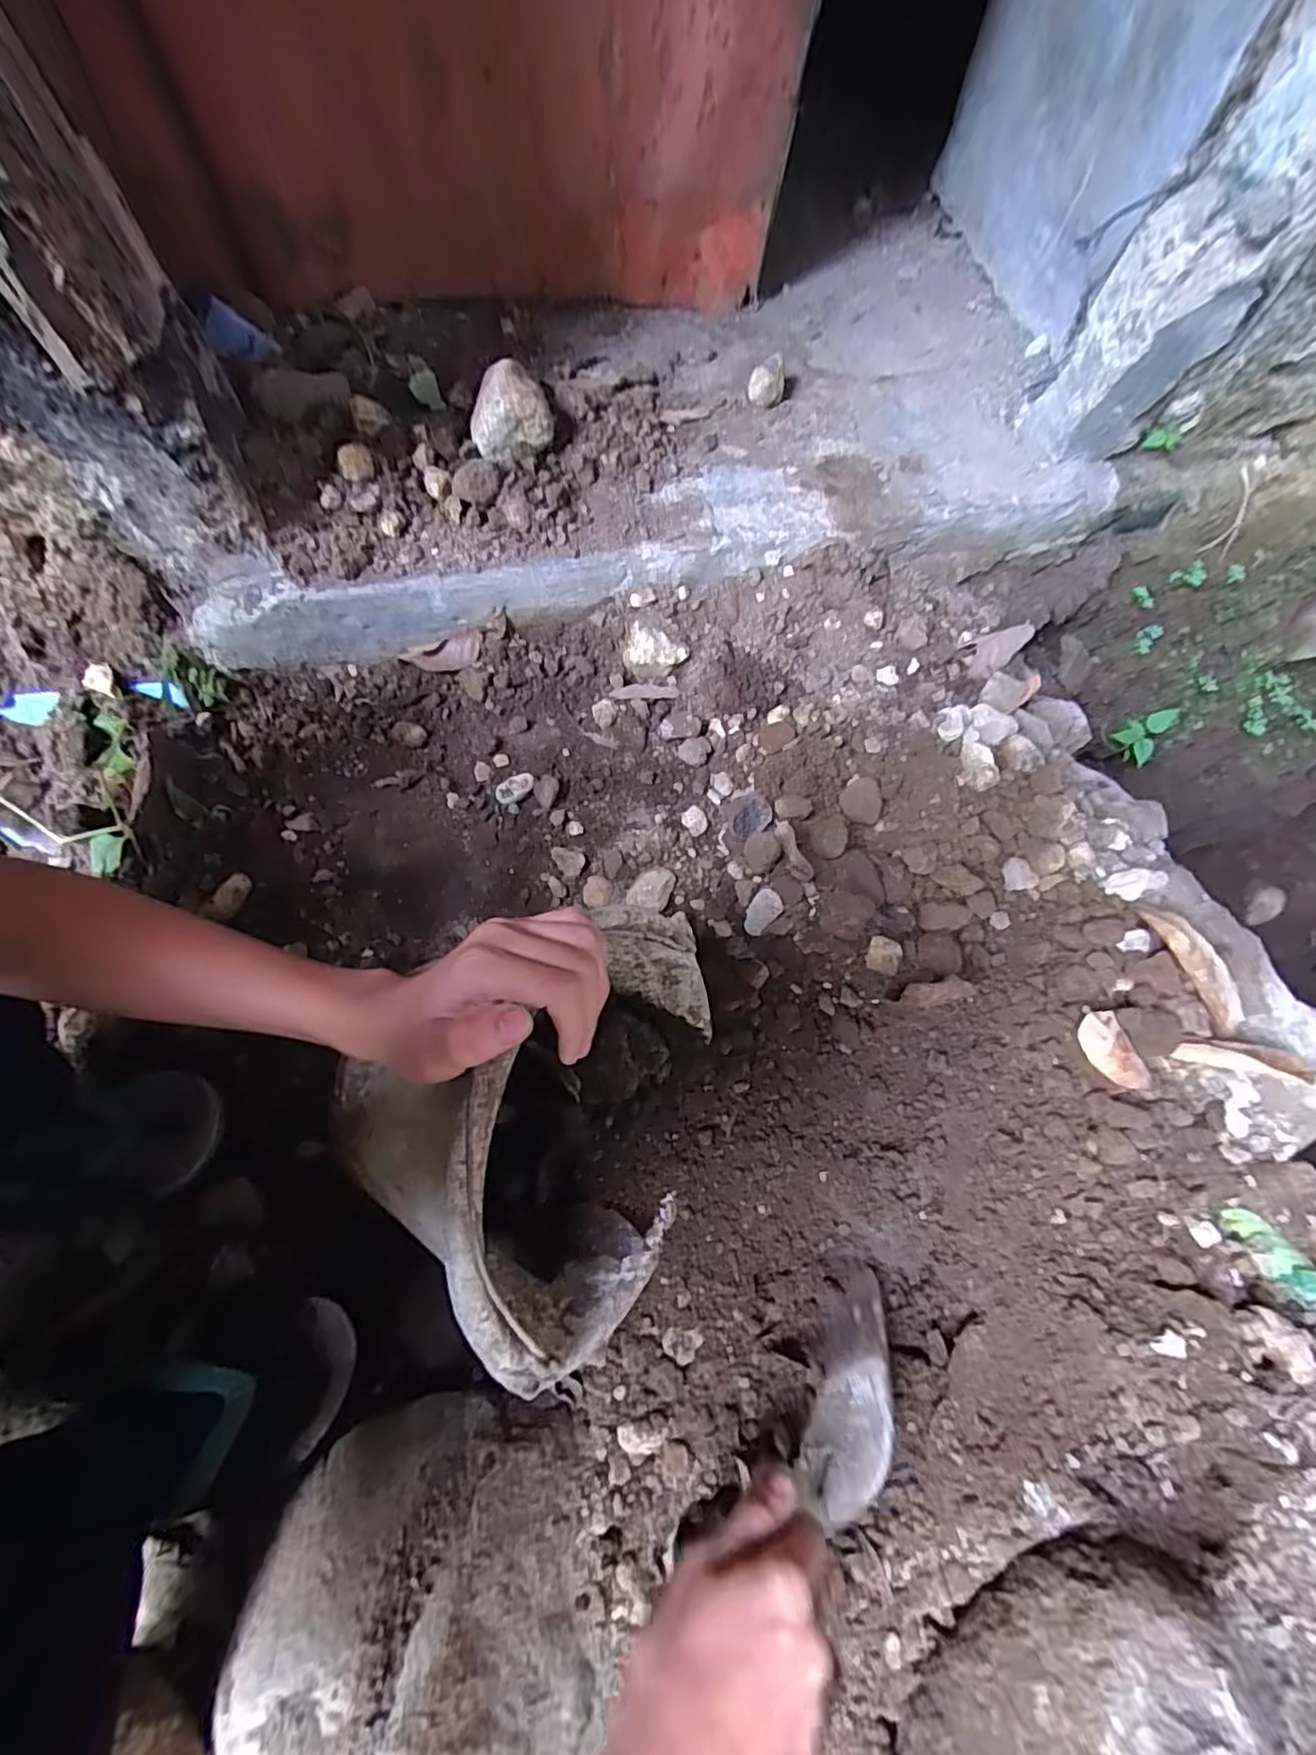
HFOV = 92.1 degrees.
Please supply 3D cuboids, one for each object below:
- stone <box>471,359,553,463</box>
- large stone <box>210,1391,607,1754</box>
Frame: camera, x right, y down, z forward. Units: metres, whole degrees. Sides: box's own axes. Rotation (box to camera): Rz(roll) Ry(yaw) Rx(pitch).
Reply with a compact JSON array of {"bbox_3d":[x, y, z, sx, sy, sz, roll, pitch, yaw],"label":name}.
[{"bbox_3d":[-0.130,-0.410,0.561,0.074,0.048,0.046,-37,72,-13],"label":"stone"},{"bbox_3d":[-0.129,0.435,0.329,0.196,0.097,0.239,-12,68,-4],"label":"large stone"}]

